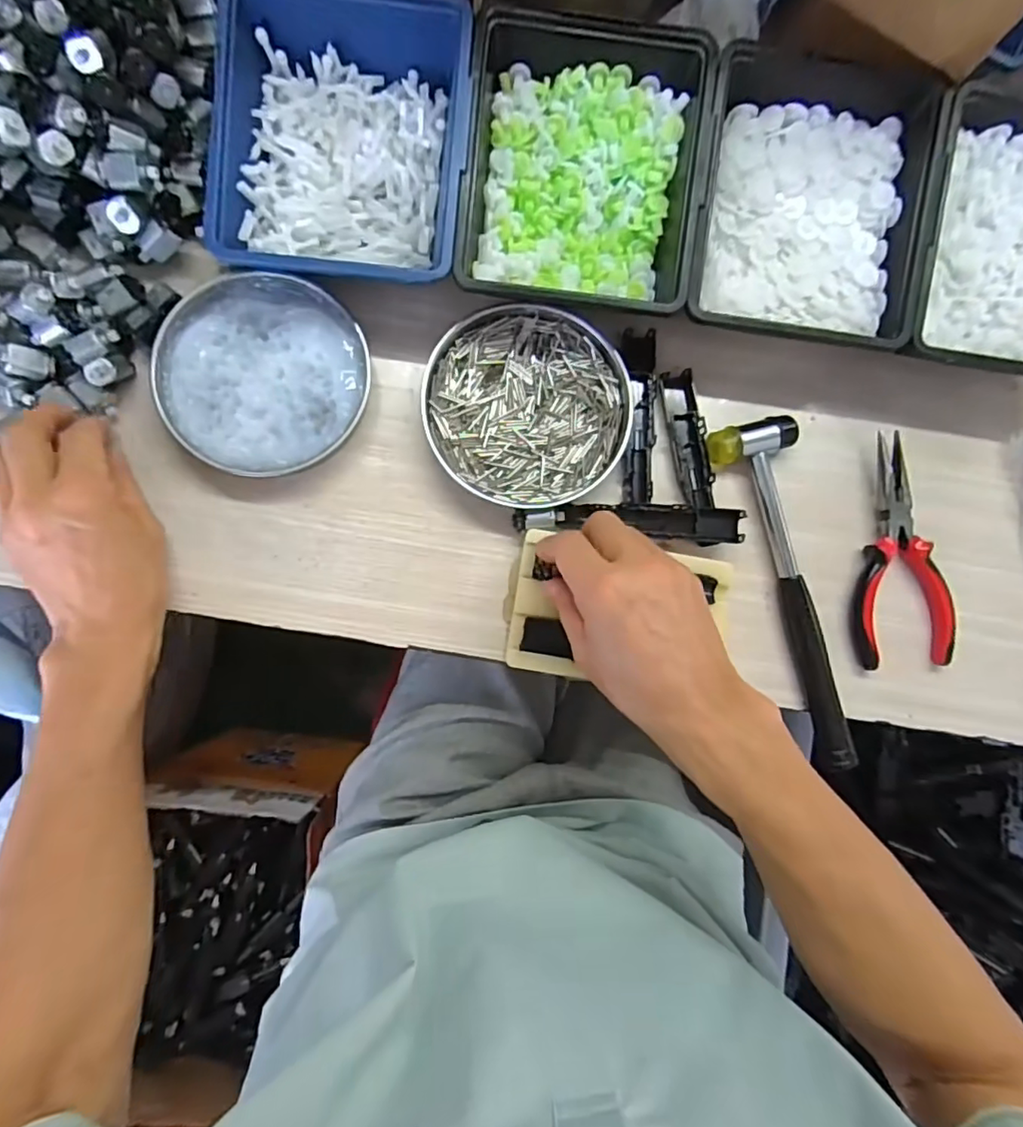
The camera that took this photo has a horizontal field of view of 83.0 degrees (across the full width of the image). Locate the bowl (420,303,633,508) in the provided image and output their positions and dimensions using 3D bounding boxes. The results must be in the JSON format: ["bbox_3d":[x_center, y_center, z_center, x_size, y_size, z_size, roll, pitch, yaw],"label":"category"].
[{"bbox_3d":[0.010,-0.105,0.388,0.129,0.021,0.133,0,85,-4],"label":"bowl"}]

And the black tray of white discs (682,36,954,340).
[{"bbox_3d":[0.187,-0.238,0.382,0.141,0.067,0.188,6,85,-4],"label":"black tray of white discs"}]

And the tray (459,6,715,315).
[{"bbox_3d":[0.043,-0.242,0.367,0.141,0.059,0.160,6,85,-4],"label":"tray"}]

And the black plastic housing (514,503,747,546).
[{"bbox_3d":[0.077,-0.029,0.382,0.147,0.014,0.024,4,85,-4],"label":"black plastic housing"}]

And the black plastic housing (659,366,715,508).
[{"bbox_3d":[0.122,-0.087,0.399,0.023,0.011,0.099,-10,86,-5],"label":"black plastic housing"}]

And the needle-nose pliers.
[{"bbox_3d":[0.267,-0.008,0.398,0.065,0.014,0.155,-2,85,-4],"label":"needle-nose pliers"}]

